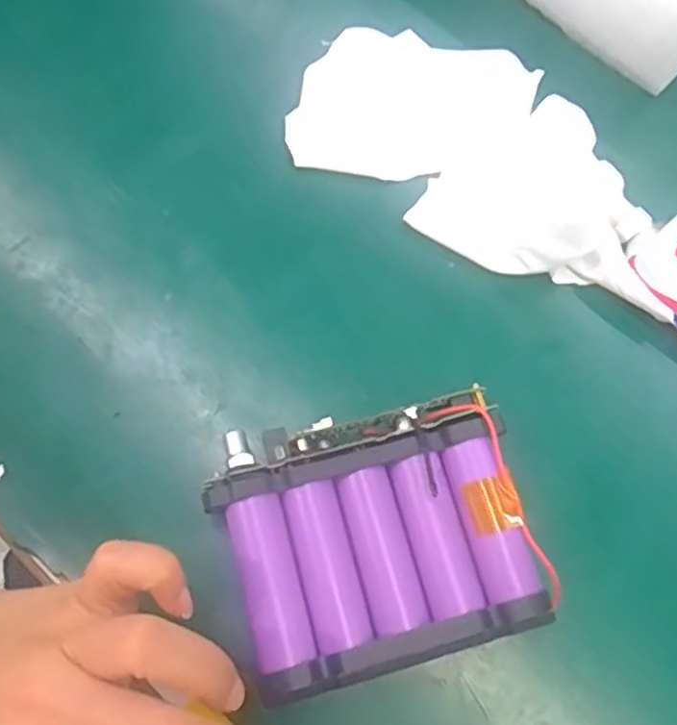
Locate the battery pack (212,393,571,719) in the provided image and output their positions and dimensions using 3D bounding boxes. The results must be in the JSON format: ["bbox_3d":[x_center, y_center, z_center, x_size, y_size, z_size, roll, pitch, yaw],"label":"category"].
[{"bbox_3d":[0.016,0.066,0.259,0.110,0.030,0.092,-13,74,-6],"label":"battery pack"}]

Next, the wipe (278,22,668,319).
[{"bbox_3d":[0.072,-0.102,0.321,0.185,0.025,0.100,31,74,7],"label":"wipe"}]

